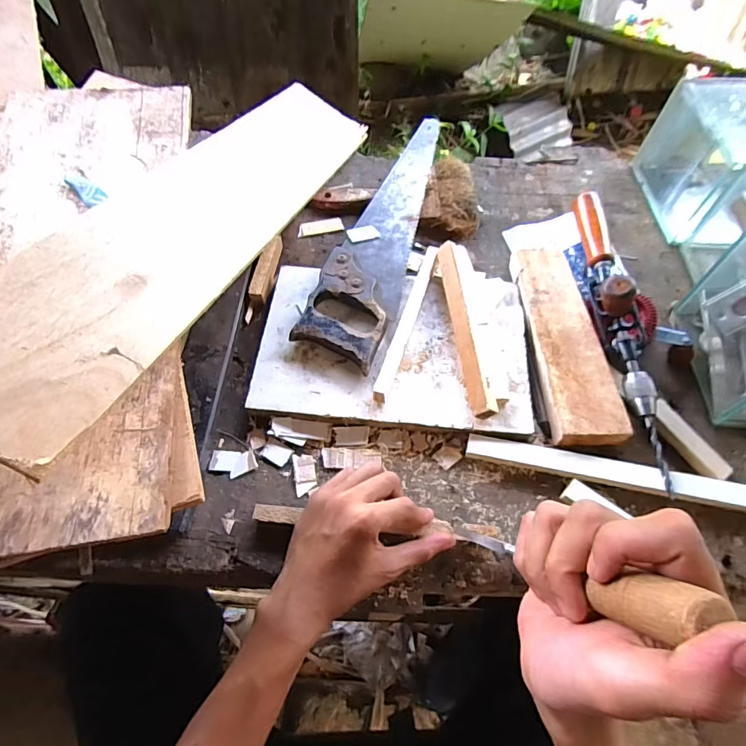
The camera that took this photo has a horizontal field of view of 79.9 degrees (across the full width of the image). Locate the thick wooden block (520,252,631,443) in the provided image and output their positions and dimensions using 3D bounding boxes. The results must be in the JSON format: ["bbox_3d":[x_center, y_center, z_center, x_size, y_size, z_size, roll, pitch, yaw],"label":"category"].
[{"bbox_3d":[0.204,-0.035,0.483,0.070,0.038,0.235,0,61,-2],"label":"thick wooden block"}]

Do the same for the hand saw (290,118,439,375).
[{"bbox_3d":[0.020,-0.196,0.551,0.090,0.025,0.434,15,62,7],"label":"hand saw"}]

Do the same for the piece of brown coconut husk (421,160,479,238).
[{"bbox_3d":[0.109,-0.236,0.601,0.074,0.028,0.122,12,61,5],"label":"piece of brown coconut husk"}]

